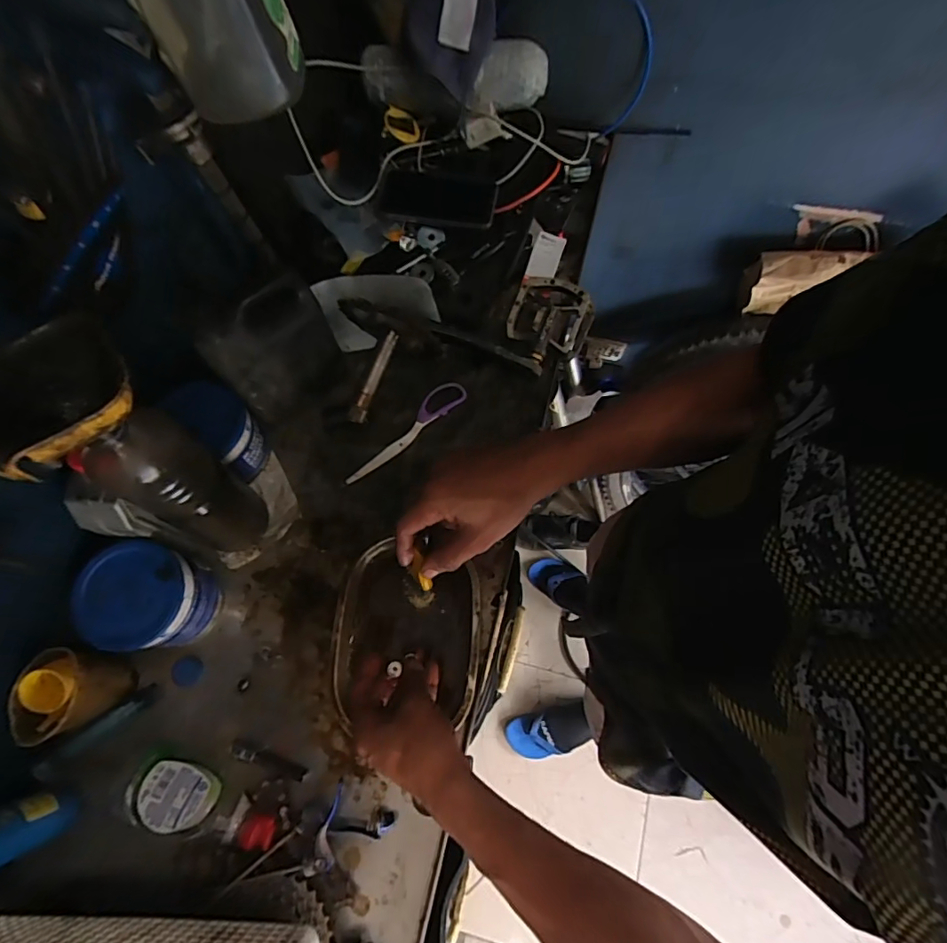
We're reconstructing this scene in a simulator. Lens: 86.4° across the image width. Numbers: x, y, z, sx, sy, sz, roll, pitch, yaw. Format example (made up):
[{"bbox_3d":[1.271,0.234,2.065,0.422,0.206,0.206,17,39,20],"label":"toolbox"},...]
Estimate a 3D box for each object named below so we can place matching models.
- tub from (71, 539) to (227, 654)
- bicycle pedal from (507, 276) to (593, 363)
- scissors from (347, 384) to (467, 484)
[{"bbox_3d":[-0.335,0.134,0.536,0.096,0.107,0.100,3,71,2],"label":"tub"},{"bbox_3d":[0.098,-0.197,0.652,0.102,0.031,0.107,22,73,9],"label":"bicycle pedal"},{"bbox_3d":[-0.087,-0.052,0.639,0.185,0.012,0.035,-38,75,-11],"label":"scissors"}]

